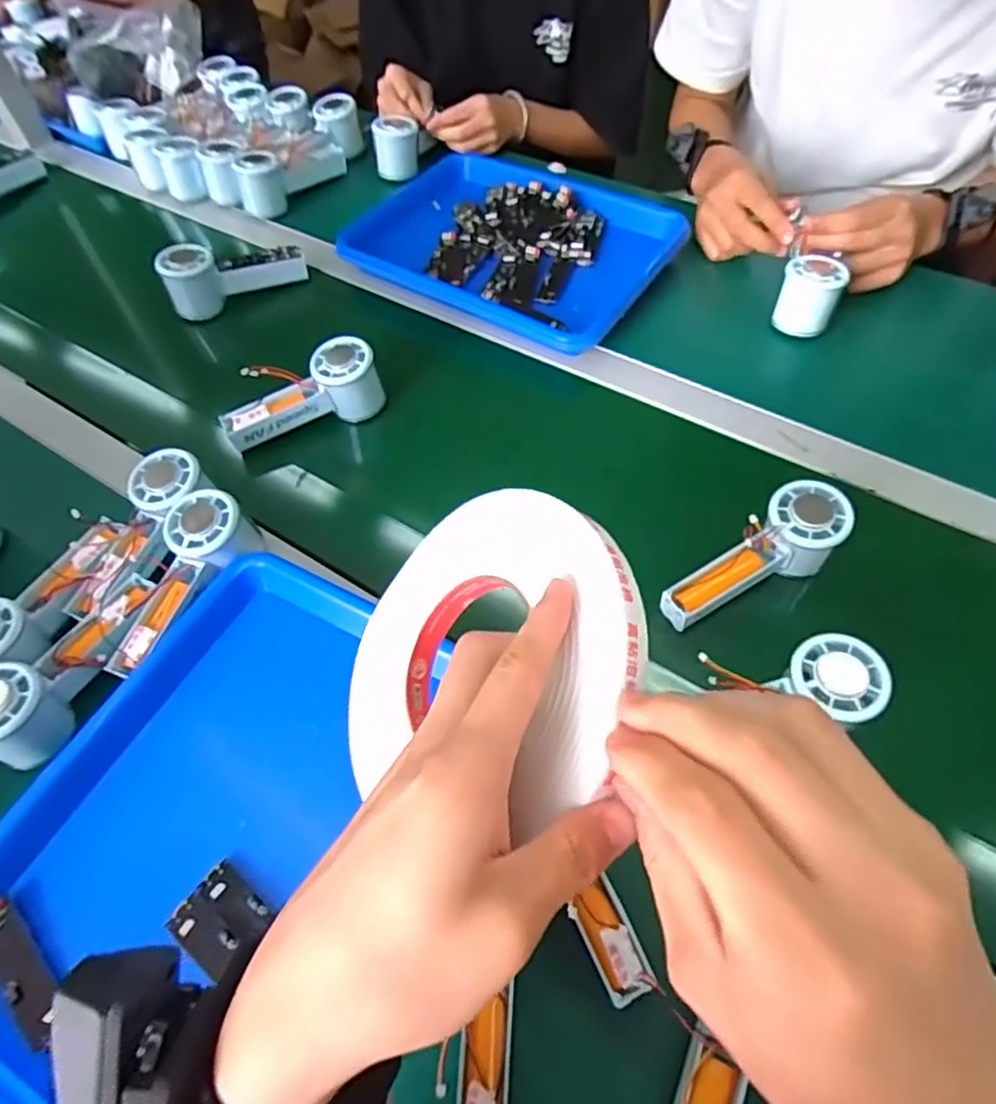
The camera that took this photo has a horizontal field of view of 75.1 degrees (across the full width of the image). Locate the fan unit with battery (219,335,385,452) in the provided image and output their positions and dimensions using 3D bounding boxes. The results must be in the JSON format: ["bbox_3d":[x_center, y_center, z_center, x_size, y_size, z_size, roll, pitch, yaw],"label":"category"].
[{"bbox_3d":[-0.186,-0.148,0.610,0.146,0.067,0.043,-20,59,-8],"label":"fan unit with battery"}]

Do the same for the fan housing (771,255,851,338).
[{"bbox_3d":[0.306,-0.254,0.640,0.057,0.059,0.052,19,61,15],"label":"fan housing"}]

